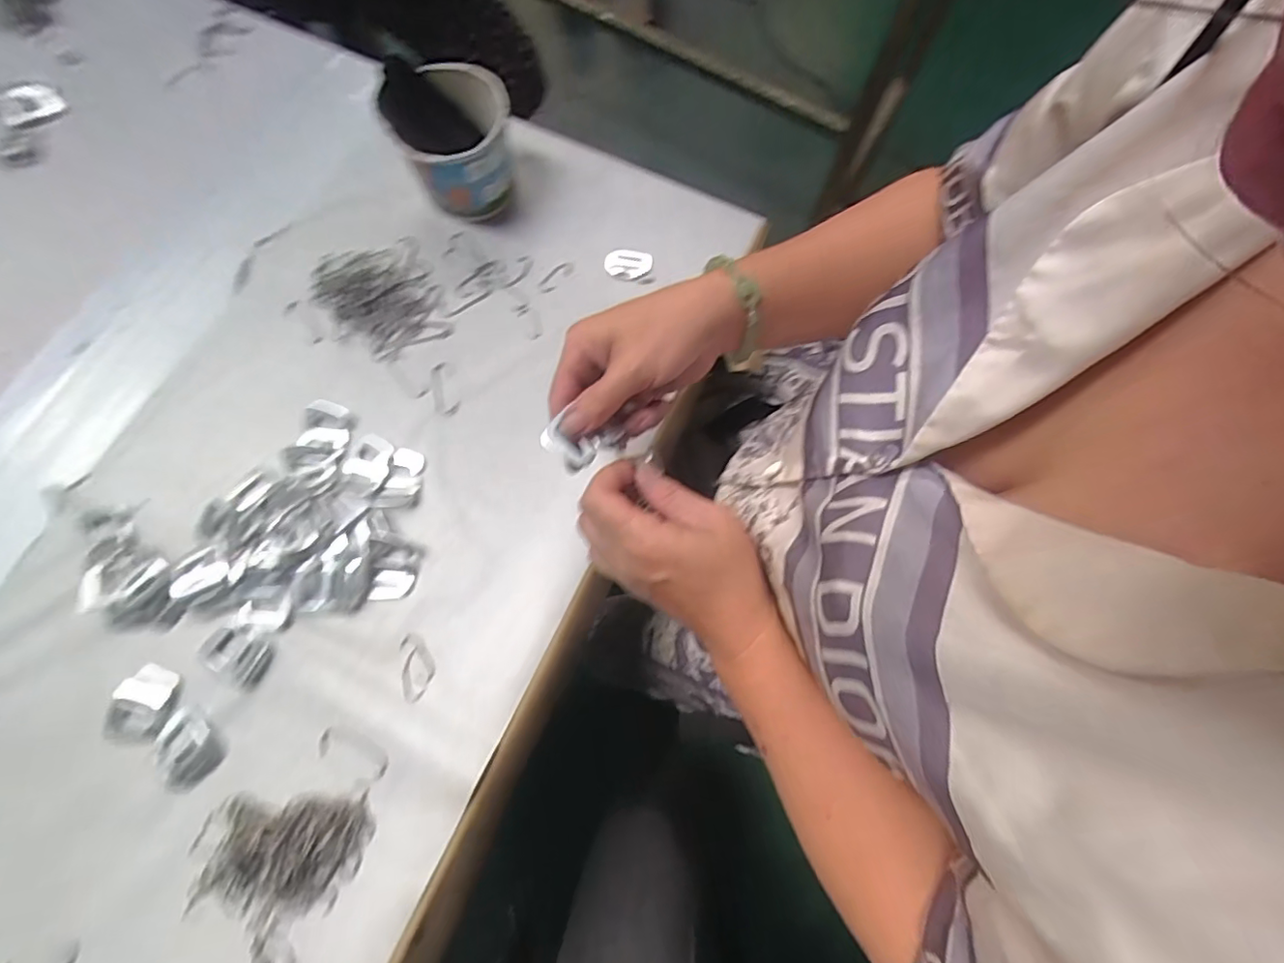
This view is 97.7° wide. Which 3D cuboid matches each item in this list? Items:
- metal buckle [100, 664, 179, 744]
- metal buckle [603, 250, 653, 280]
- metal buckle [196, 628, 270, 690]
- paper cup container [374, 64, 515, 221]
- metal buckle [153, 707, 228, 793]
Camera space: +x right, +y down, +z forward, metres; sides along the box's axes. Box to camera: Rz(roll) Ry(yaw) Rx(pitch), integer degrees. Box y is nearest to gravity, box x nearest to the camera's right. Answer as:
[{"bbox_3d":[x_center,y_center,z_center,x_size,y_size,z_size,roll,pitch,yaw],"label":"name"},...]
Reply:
[{"bbox_3d":[-0.338,0.150,0.378,0.039,0.004,0.048,5,74,0],"label":"metal buckle"},{"bbox_3d":[-0.012,-0.186,0.479,0.040,0.005,0.025,-7,75,-3],"label":"metal buckle"},{"bbox_3d":[-0.282,0.120,0.386,0.048,0.004,0.030,21,75,4],"label":"metal buckle"},{"bbox_3d":[-0.150,-0.275,0.463,0.089,0.081,0.088,0,75,-1],"label":"paper cup container"},{"bbox_3d":[-0.303,0.177,0.370,0.039,0.004,0.046,-42,80,-12],"label":"metal buckle"}]

